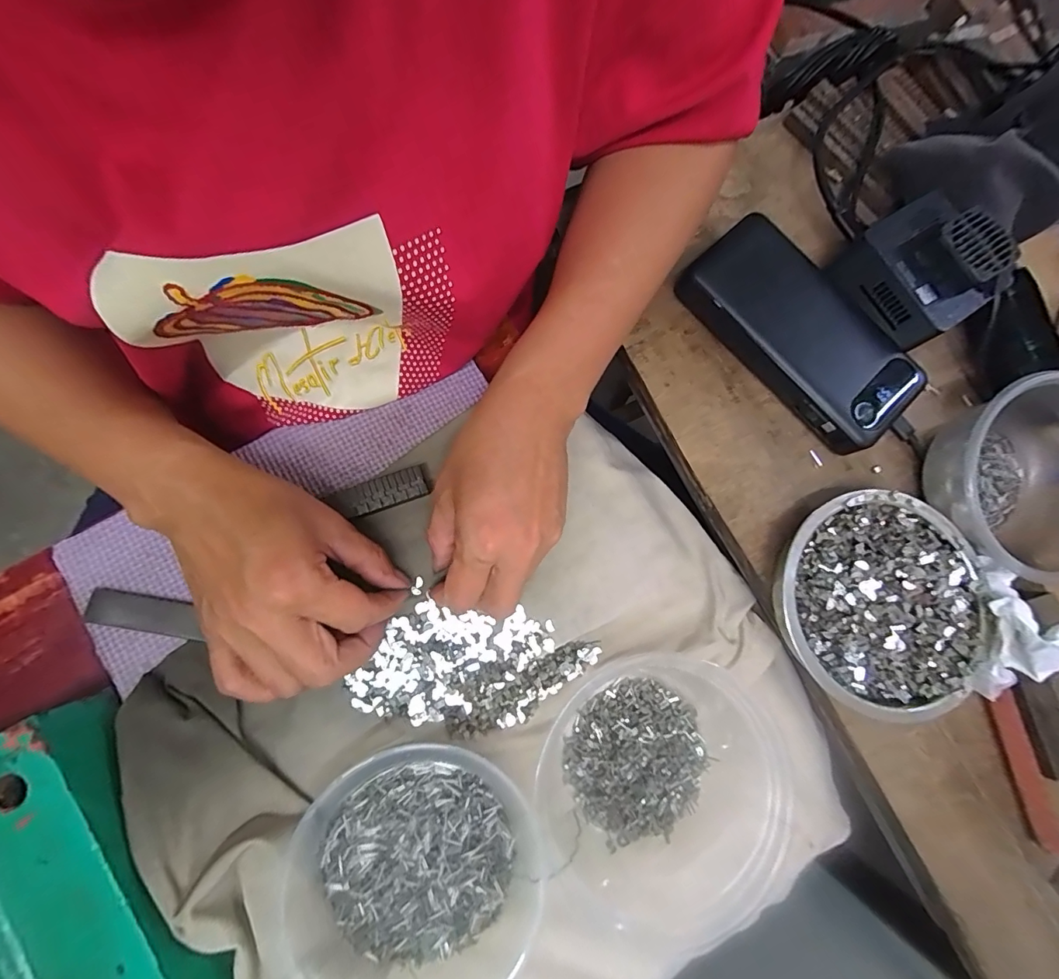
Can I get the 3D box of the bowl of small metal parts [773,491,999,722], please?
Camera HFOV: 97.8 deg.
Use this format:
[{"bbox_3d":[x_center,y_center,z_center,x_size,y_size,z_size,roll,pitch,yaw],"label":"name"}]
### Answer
[{"bbox_3d":[0.199,0.065,0.265,0.120,0.029,0.117,0,77,-1],"label":"bowl of small metal parts"}]

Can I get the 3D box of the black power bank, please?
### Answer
[{"bbox_3d":[0.173,-0.101,0.295,0.072,0.029,0.153,-43,87,-11],"label":"black power bank"}]

